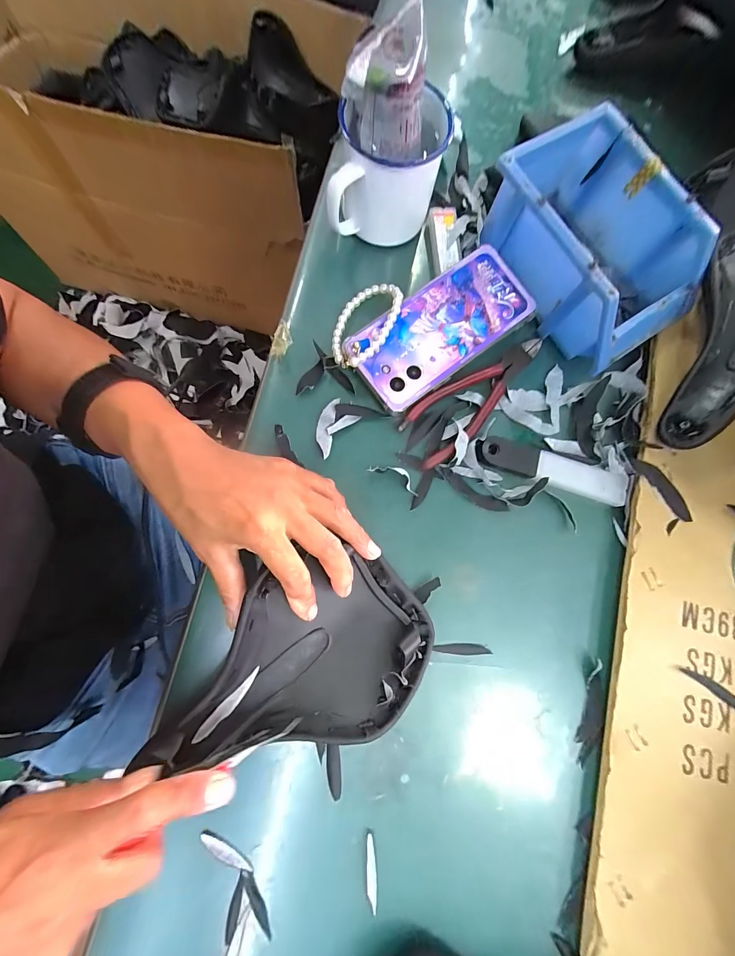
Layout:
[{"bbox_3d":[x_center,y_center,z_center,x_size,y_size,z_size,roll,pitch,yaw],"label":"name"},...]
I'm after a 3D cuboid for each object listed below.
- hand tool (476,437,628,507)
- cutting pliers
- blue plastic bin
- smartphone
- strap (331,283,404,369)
[{"bbox_3d":[0.156,-0.008,0.301,0.128,0.010,0.030,19,79,-1],"label":"hand tool"},{"bbox_3d":[0.093,-0.074,0.310,0.157,0.007,0.051,-43,85,-11],"label":"cutting pliers"},{"bbox_3d":[0.196,-0.198,0.304,0.122,0.066,0.178,-31,82,-7],"label":"blue plastic bin"},{"bbox_3d":[0.065,-0.130,0.309,0.164,0.005,0.074,-37,90,-7],"label":"smartphone"},{"bbox_3d":[-0.004,-0.134,0.309,0.052,0.010,0.088,29,81,25],"label":"strap"}]

